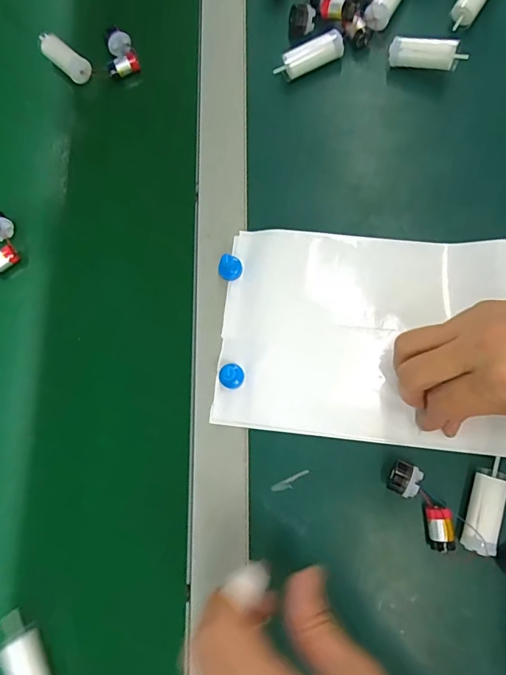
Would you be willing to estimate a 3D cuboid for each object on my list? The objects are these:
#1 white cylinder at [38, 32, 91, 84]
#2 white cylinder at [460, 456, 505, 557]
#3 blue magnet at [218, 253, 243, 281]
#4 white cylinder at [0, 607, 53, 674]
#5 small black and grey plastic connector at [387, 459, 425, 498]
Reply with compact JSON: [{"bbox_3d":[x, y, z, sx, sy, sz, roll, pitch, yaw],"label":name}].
[{"bbox_3d":[-0.177,-0.261,0.432,0.061,0.023,0.018,41,76,10],"label":"white cylinder"},{"bbox_3d":[0.152,0.110,0.304,0.019,0.018,0.060,20,74,5],"label":"white cylinder"},{"bbox_3d":[-0.018,-0.056,0.361,0.019,0.021,0.014,-9,74,-4],"label":"blue magnet"},{"bbox_3d":[-0.155,0.221,0.314,0.022,0.020,0.065,-30,76,-10],"label":"white cylinder"},{"bbox_3d":[0.101,0.096,0.313,0.020,0.017,0.021,24,74,5],"label":"small black and grey plastic connector"}]

